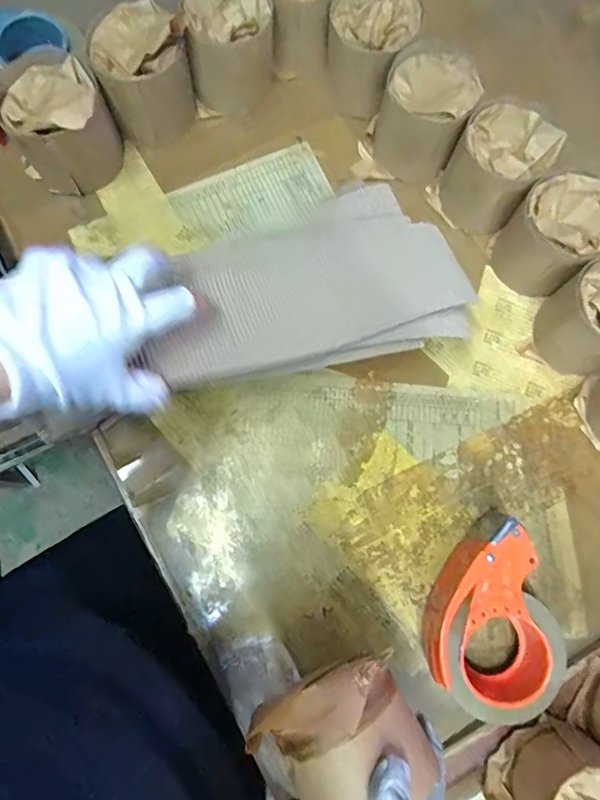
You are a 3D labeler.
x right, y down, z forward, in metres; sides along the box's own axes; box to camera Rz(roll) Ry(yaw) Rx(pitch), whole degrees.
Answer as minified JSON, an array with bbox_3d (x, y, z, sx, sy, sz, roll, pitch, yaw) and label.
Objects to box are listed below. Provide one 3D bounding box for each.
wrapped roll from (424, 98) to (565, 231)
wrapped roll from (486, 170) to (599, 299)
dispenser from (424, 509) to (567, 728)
[{"bbox_3d":[0.208,-0.248,0.558,0.092,0.091,0.106,43,80,8],"label":"wrapped roll"},{"bbox_3d":[0.266,-0.171,0.537,0.091,0.101,0.092,0,77,0],"label":"wrapped roll"},{"bbox_3d":[0.168,0.202,0.472,0.116,0.061,0.166,-15,78,-4],"label":"dispenser"}]

